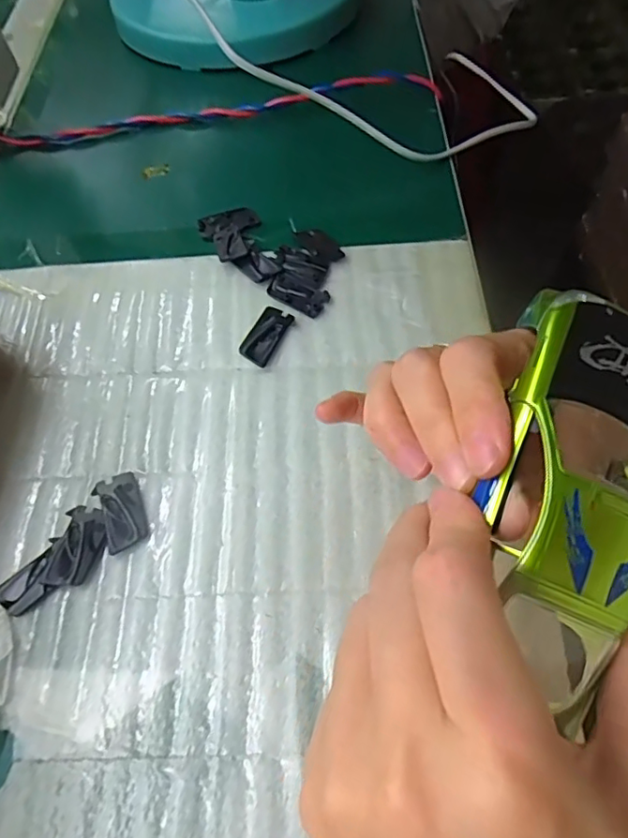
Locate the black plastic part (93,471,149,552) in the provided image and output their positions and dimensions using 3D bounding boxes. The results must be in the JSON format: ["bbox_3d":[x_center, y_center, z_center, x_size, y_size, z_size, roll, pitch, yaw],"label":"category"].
[{"bbox_3d":[-0.081,0.038,0.239,0.018,0.004,0.033,-23,60,-10],"label":"black plastic part"}]

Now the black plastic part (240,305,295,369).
[{"bbox_3d":[-0.024,-0.042,0.283,0.016,0.005,0.033,22,63,16],"label":"black plastic part"}]

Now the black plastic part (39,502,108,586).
[{"bbox_3d":[-0.097,0.052,0.232,0.019,0.004,0.033,8,60,8],"label":"black plastic part"}]

